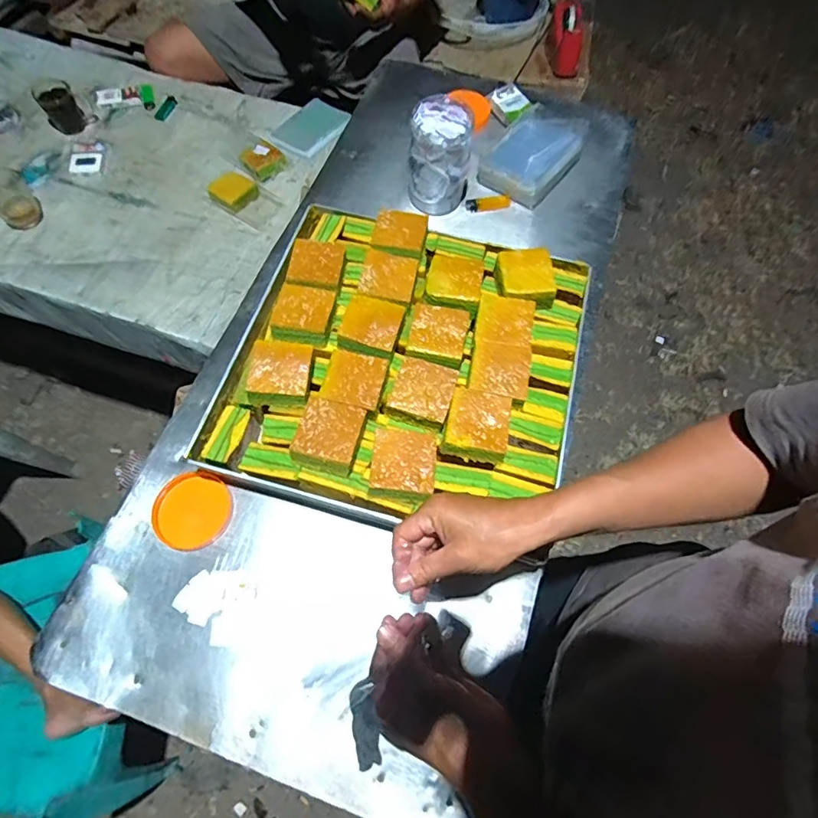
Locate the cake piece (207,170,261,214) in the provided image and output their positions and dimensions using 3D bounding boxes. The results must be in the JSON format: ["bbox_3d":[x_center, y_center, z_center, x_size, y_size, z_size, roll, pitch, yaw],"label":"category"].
[{"bbox_3d":[-0.358,-0.448,1.006,0.080,0.031,0.084,39,70,18],"label":"cake piece"}]

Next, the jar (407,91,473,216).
[{"bbox_3d":[0.052,-0.415,0.816,0.091,0.150,0.093,0,66,0],"label":"jar"}]

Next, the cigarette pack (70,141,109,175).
[{"bbox_3d":[-0.686,-0.538,1.047,0.069,0.019,0.094,-6,64,-3],"label":"cigarette pack"}]

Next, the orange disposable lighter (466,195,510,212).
[{"bbox_3d":[0.140,-0.369,0.875,0.080,0.017,0.026,-13,64,-6],"label":"orange disposable lighter"}]

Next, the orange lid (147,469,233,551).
[{"bbox_3d":[-0.280,0.131,0.634,0.100,0.007,0.096,0,66,0],"label":"orange lid"}]

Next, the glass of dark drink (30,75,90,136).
[{"bbox_3d":[-0.767,-0.666,1.068,0.079,0.080,0.076,-31,67,-14],"label":"glass of dark drink"}]

